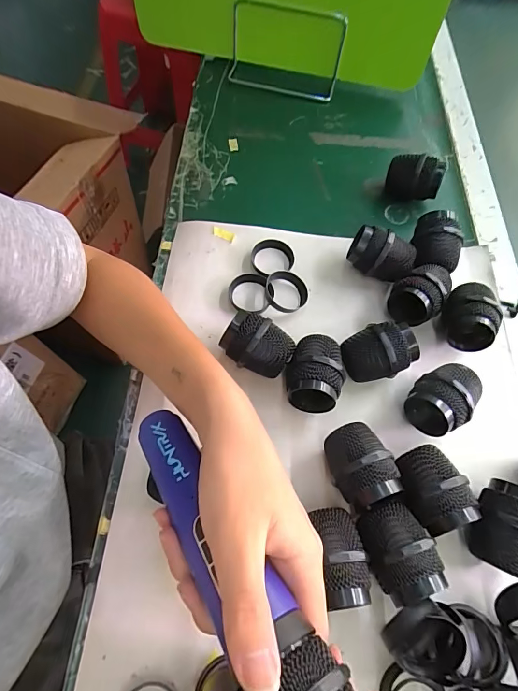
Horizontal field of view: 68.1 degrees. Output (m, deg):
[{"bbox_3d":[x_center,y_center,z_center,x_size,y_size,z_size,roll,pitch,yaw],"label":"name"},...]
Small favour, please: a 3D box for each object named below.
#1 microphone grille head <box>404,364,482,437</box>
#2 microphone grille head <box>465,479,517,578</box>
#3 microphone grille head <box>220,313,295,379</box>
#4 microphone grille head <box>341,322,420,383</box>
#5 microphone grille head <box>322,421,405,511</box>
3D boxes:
[{"bbox_3d":[0.155,0.045,0.322,0.065,0.046,0.047,-29,70,-16],"label":"microphone grille head"},{"bbox_3d":[0.179,0.133,0.280,0.046,0.047,0.056,29,66,10],"label":"microphone grille head"},{"bbox_3d":[-0.005,0.001,0.336,0.057,0.048,0.041,29,67,-18],"label":"microphone grille head"},{"bbox_3d":[0.104,0.009,0.339,0.059,0.049,0.045,-24,68,-15],"label":"microphone grille head"},{"bbox_3d":[0.073,0.093,0.295,0.046,0.048,0.059,-19,67,-12],"label":"microphone grille head"}]

